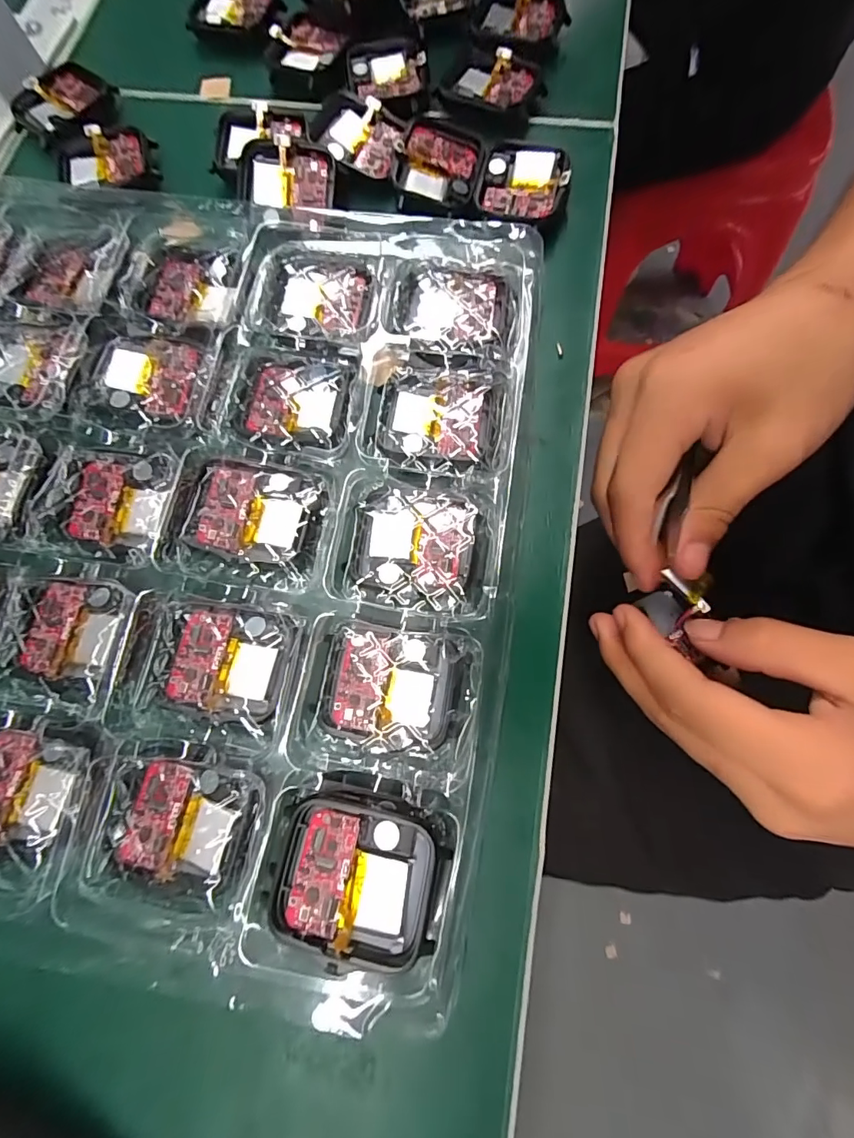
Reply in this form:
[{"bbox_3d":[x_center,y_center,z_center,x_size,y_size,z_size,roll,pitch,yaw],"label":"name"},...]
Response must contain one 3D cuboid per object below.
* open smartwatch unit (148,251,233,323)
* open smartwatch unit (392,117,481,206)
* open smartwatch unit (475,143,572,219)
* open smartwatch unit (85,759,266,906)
[{"bbox_3d":[-0.098,-0.116,0.193,0.035,0.013,0.028,11,76,7],"label":"open smartwatch unit"},{"bbox_3d":[0.005,-0.181,0.207,0.036,0.006,0.039,7,76,1],"label":"open smartwatch unit"},{"bbox_3d":[0.041,-0.168,0.204,0.037,0.009,0.038,9,76,6],"label":"open smartwatch unit"},{"bbox_3d":[-0.074,0.078,0.142,0.049,0.013,0.035,3,75,5],"label":"open smartwatch unit"}]

